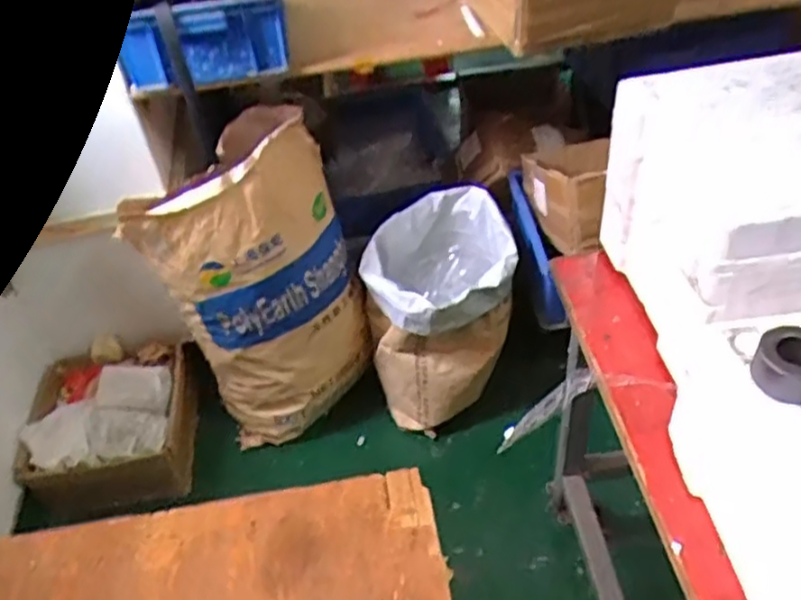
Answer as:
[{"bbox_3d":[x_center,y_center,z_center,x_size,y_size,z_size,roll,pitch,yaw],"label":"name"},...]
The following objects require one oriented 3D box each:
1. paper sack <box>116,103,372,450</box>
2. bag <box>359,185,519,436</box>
[{"bbox_3d":[-0.296,-0.033,1.503,0.392,0.584,0.312,-24,46,-17],"label":"paper sack"},{"bbox_3d":[0.090,0.012,1.622,0.313,0.366,0.353,-8,44,-1],"label":"bag"}]

